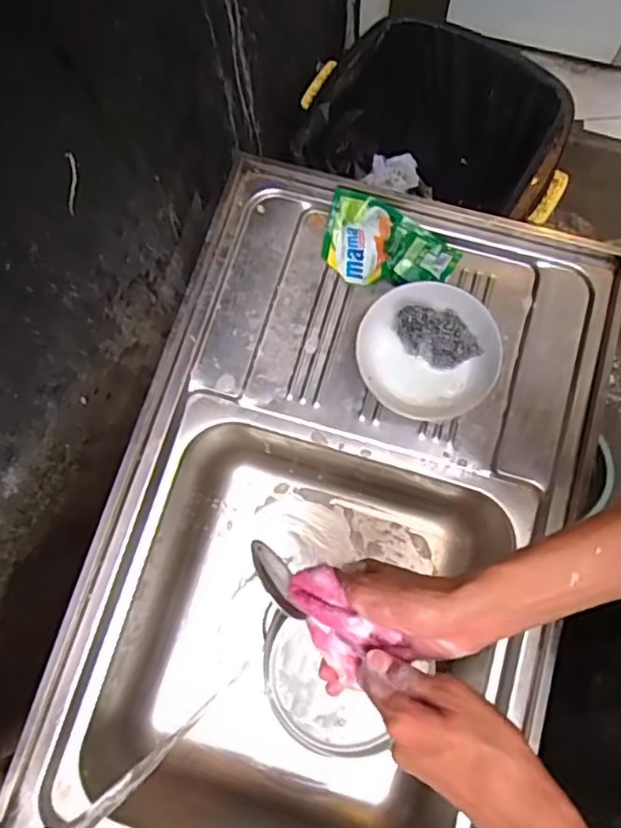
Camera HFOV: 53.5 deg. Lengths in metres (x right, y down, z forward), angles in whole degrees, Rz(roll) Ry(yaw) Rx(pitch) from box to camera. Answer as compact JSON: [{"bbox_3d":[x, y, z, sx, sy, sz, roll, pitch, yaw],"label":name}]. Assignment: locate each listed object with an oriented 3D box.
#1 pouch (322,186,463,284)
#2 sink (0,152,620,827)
[{"bbox_3d":[0.088,-0.192,0.704,0.155,0.044,0.088,22,78,6],"label":"pouch"},{"bbox_3d":[0.016,0.118,0.721,0.450,0.240,0.737,20,78,6],"label":"sink"}]

